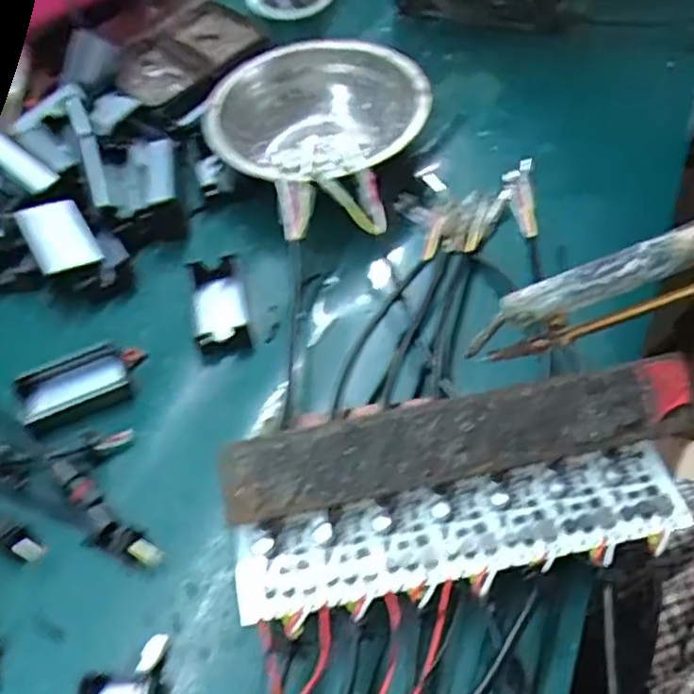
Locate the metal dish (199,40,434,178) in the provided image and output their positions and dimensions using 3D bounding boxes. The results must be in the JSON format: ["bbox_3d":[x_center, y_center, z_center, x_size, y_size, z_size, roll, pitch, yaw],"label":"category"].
[{"bbox_3d":[-0.017,-0.132,0.412,0.127,0.042,0.122,-30,60,-17],"label":"metal dish"}]

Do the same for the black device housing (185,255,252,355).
[{"bbox_3d":[-0.068,-0.022,0.361,0.027,0.016,0.055,-10,56,-4],"label":"black device housing"}]

